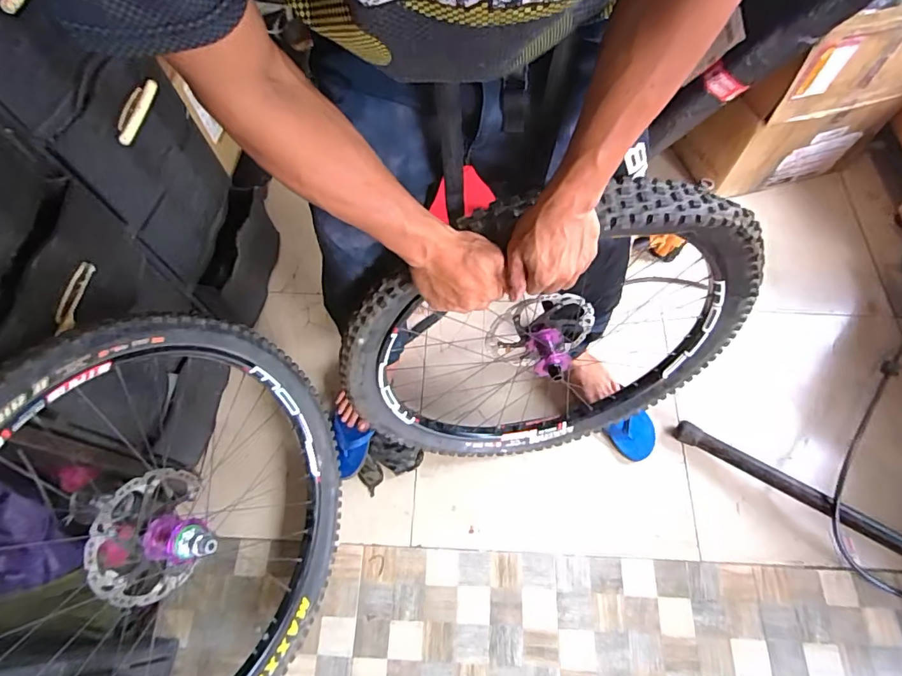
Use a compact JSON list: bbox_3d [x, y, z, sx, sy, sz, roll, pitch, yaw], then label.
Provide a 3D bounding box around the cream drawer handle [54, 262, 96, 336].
[{"bbox_3d":[-0.527,-0.057,0.669,0.015,0.021,0.115,-2,65,0],"label":"cream drawer handle"}]

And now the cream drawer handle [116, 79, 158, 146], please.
[{"bbox_3d":[-0.536,-0.382,0.814,0.025,0.028,0.149,3,65,2],"label":"cream drawer handle"}]

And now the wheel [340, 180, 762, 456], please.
[{"bbox_3d":[0.161,0.032,0.823,0.652,0.629,0.173,-16,64,-6],"label":"wheel"}]

